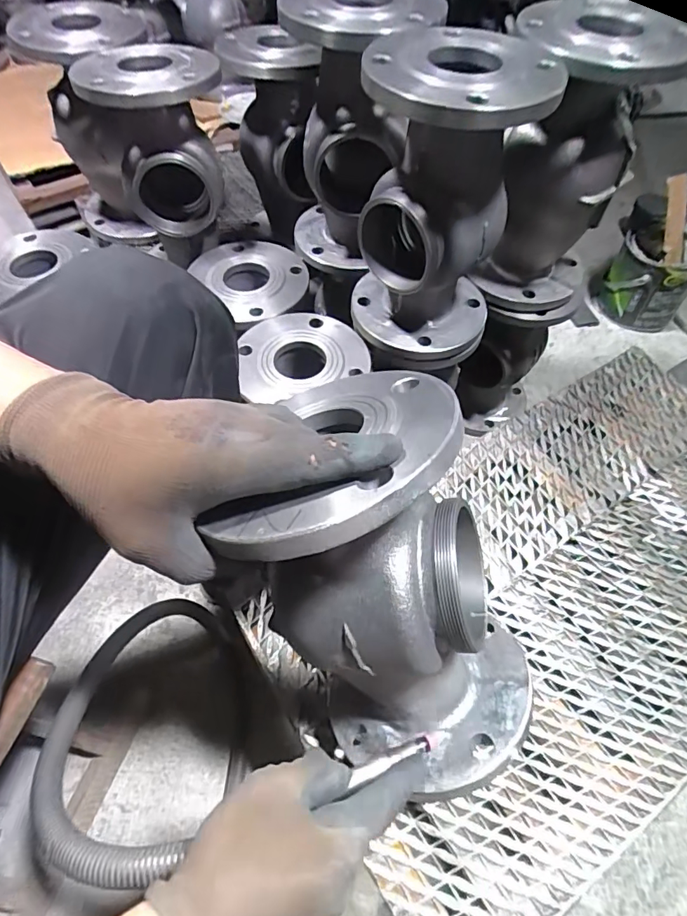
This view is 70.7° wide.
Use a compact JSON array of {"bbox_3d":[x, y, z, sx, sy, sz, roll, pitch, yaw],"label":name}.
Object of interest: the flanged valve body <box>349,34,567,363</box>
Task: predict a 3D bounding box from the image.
[{"bbox_3d":[0.101,-0.274,0.534,0.171,0.266,0.173,6,57,3],"label":"flanged valve body"}]

